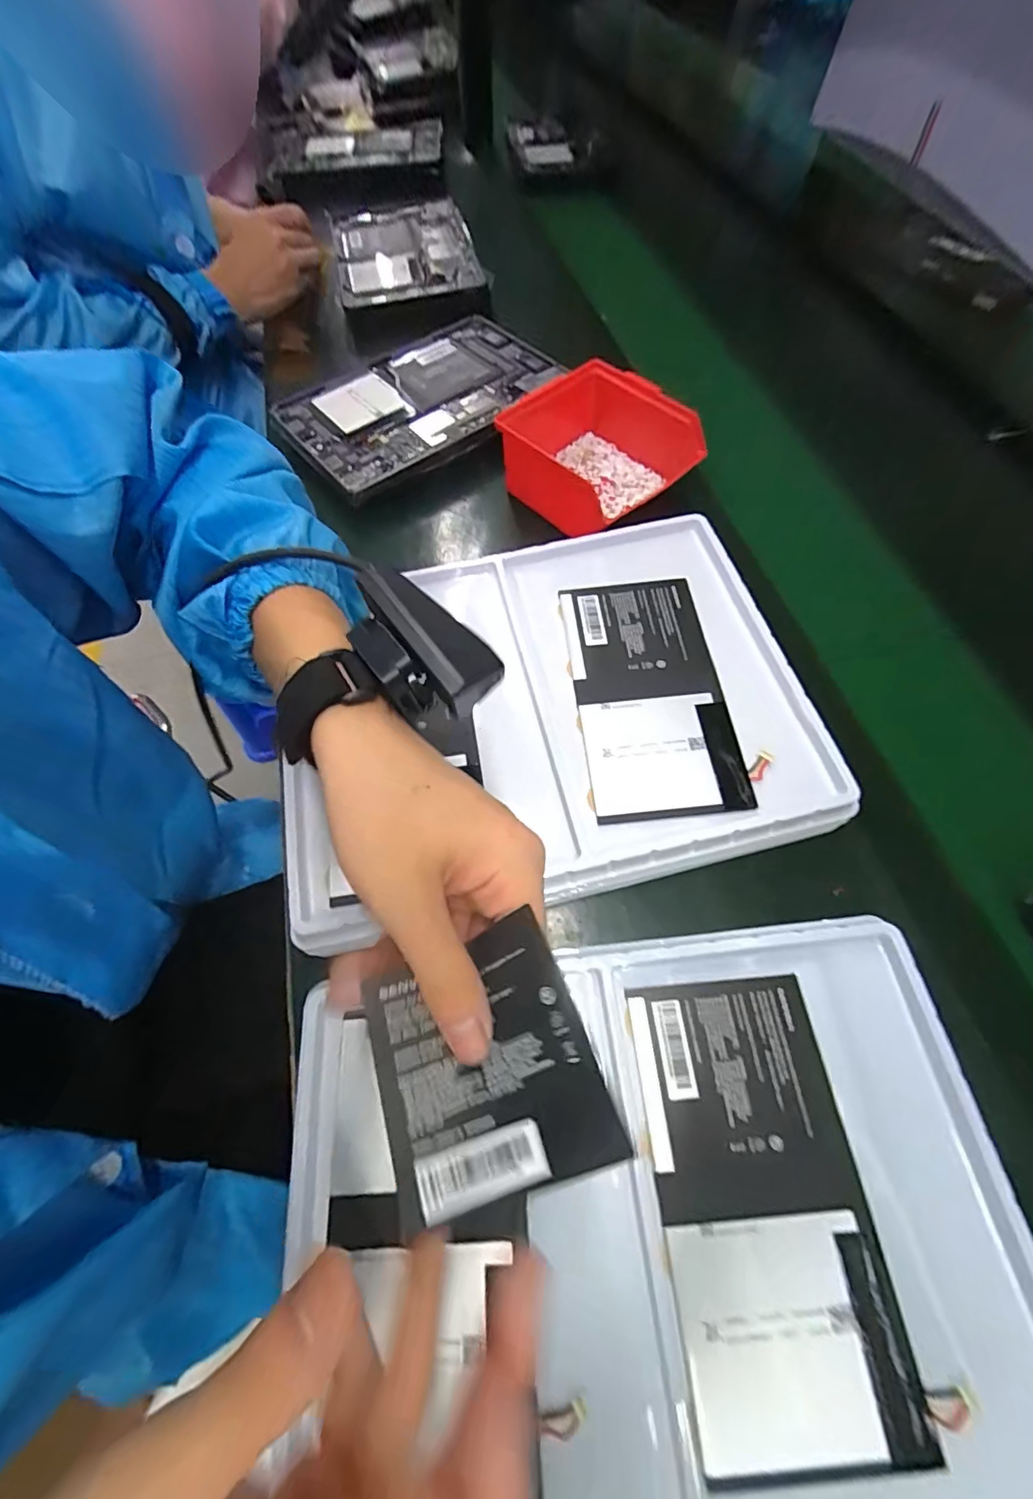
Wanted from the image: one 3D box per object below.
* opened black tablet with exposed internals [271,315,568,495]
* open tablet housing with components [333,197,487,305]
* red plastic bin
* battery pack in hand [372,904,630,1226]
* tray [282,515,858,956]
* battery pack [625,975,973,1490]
[{"bbox_3d":[-0.092,-0.347,0.511,0.258,0.011,0.176,-35,67,-14],"label":"opened black tablet with exposed internals"},{"bbox_3d":[-0.144,-0.644,0.667,0.168,0.010,0.261,-10,63,-3],"label":"open tablet housing with components"},{"bbox_3d":[0.061,-0.250,0.445,0.134,0.065,0.141,-40,69,-16],"label":"red plastic bin"},{"bbox_3d":[-0.010,0.107,0.180,0.071,0.012,0.077,-27,67,7],"label":"battery pack in hand"},{"bbox_3d":[0.013,-0.028,0.346,0.316,0.039,0.245,-13,64,-4],"label":"tray"},{"bbox_3d":[0.111,0.201,0.238,0.093,0.006,0.170,-5,63,0],"label":"battery pack"}]

